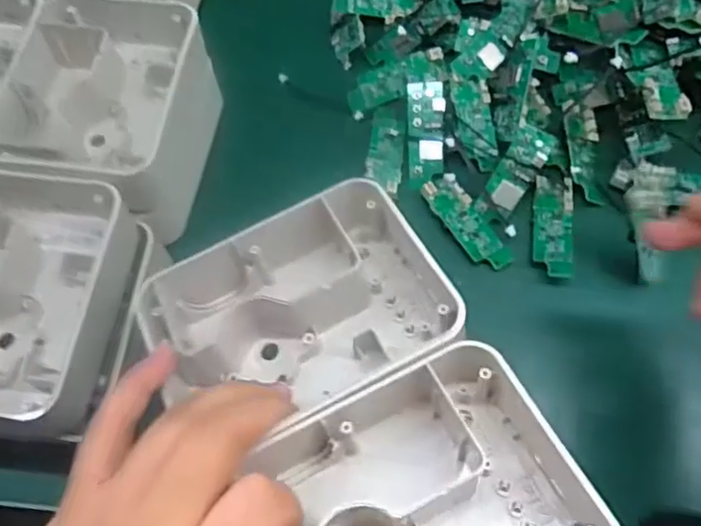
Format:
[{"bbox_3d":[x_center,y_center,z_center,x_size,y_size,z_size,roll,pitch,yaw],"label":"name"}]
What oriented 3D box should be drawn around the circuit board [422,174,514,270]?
[{"bbox_3d":[0.073,-0.025,0.392,0.024,0.010,0.068,-30,67,-10],"label":"circuit board"}]

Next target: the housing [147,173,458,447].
[{"bbox_3d":[-0.024,0.019,0.298,0.133,0.046,0.094,-25,67,-8],"label":"housing"}]

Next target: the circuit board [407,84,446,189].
[{"bbox_3d":[0.050,-0.085,0.415,0.024,0.005,0.069,3,90,4],"label":"circuit board"}]

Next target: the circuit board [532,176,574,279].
[{"bbox_3d":[0.126,-0.024,0.390,0.024,0.006,0.070,-1,62,21],"label":"circuit board"}]

